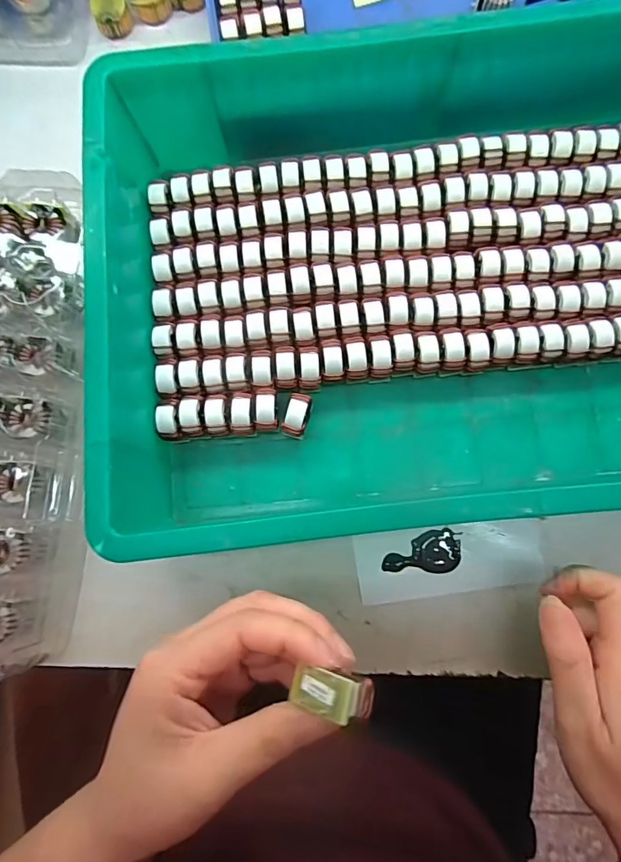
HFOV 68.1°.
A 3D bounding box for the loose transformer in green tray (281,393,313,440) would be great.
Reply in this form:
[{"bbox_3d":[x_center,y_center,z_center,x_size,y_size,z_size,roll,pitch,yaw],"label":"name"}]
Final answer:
[{"bbox_3d":[-0.008,-0.008,0.295,0.015,0.029,0.027,15,82,5],"label":"loose transformer in green tray"}]

